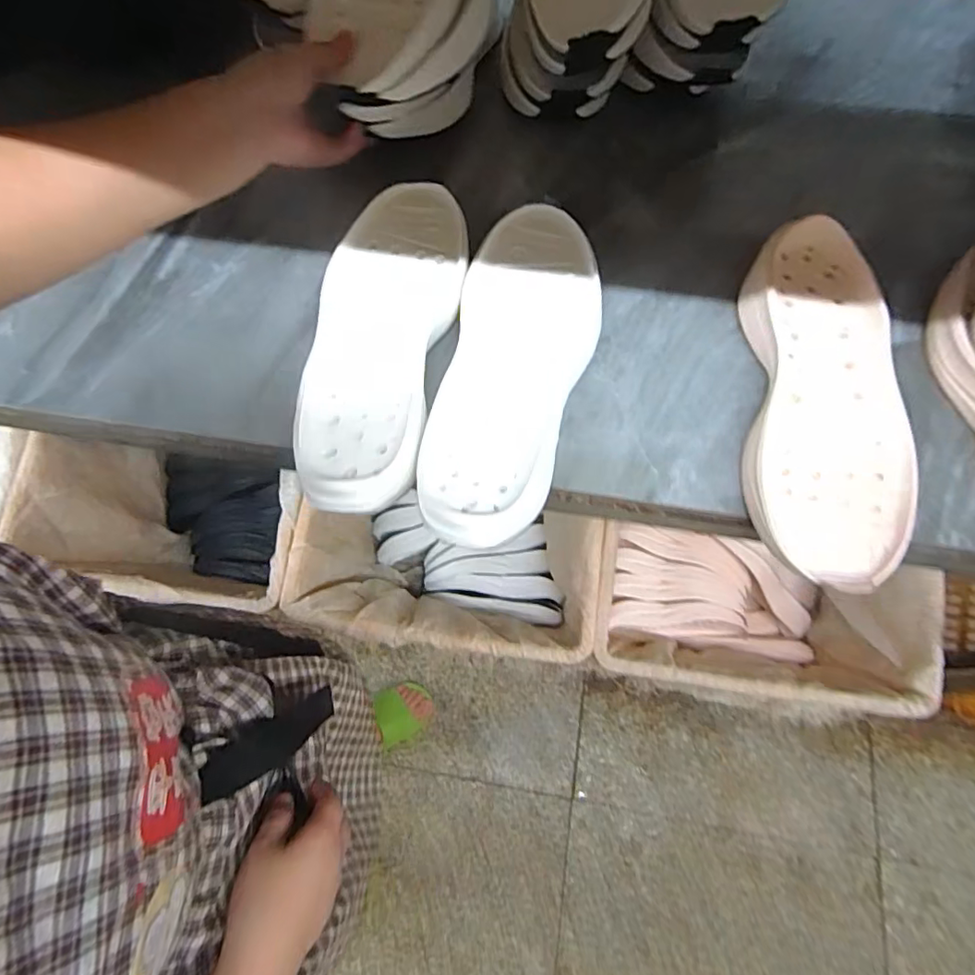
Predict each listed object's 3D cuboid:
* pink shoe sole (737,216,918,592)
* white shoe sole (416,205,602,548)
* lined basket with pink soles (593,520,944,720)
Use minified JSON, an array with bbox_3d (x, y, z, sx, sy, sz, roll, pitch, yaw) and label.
[{"bbox_3d":[0.239,-0.062,0.383,0.101,0.037,0.263,7,71,4],"label":"pink shoe sole"},{"bbox_3d":[0.022,-0.093,0.395,0.102,0.033,0.282,10,71,3],"label":"white shoe sole"},{"bbox_3d":[0.401,0.207,0.914,0.472,0.293,0.278,9,71,4],"label":"lined basket with pink soles"}]

